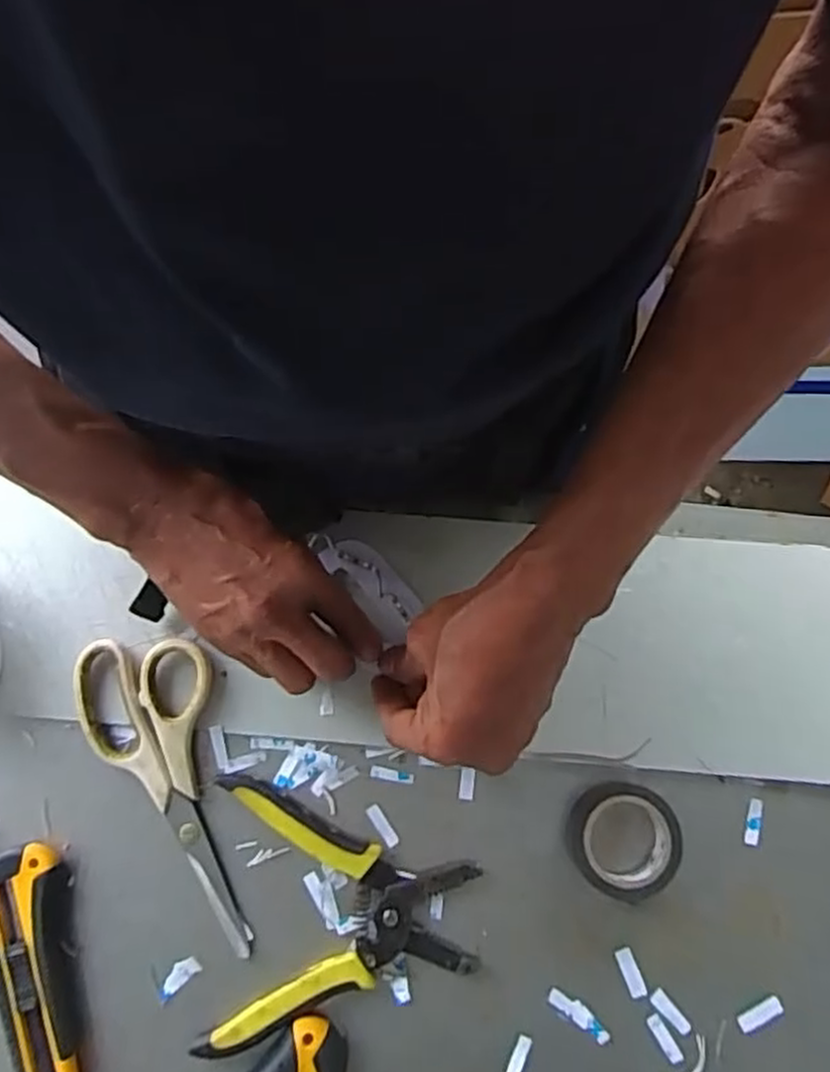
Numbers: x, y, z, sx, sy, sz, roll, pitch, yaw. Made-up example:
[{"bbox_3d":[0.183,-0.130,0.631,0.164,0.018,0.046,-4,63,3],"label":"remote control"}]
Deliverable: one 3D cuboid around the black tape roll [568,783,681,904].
[{"bbox_3d":[0.117,0.171,0.428,0.055,0.023,0.057,0,80,0],"label":"black tape roll"}]

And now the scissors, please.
[{"bbox_3d":[-0.137,0.145,0.437,0.074,0.013,0.186,-20,80,-3],"label":"scissors"}]

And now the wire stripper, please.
[{"bbox_3d":[-0.040,0.209,0.423,0.144,0.015,0.136,2,80,1],"label":"wire stripper"}]

